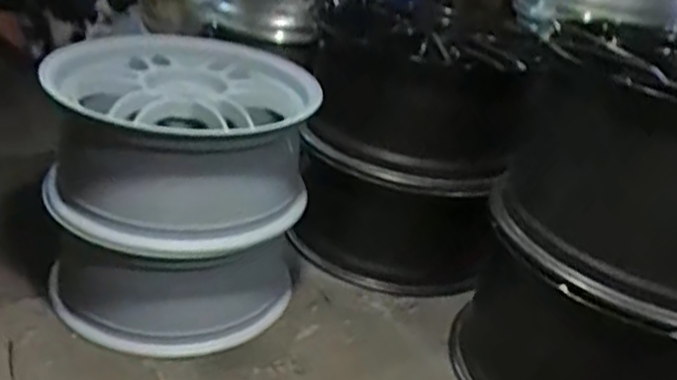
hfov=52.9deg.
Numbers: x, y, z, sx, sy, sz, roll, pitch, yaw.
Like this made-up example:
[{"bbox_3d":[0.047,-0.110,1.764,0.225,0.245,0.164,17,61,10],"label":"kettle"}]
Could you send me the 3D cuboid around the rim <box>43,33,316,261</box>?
[{"bbox_3d":[-0.284,-0.090,1.228,0.442,0.296,0.343,-3,30,-20],"label":"rim"}]

